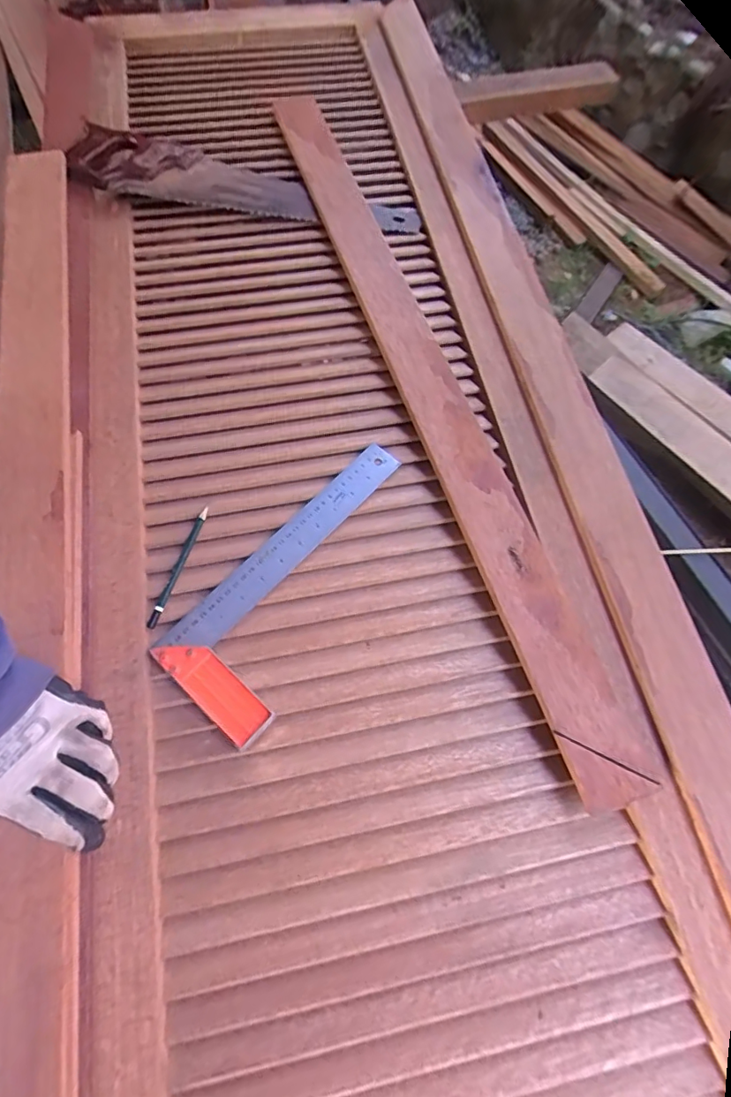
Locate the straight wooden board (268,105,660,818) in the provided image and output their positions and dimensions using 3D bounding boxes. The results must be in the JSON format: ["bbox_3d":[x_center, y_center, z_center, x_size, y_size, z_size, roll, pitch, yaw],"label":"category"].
[{"bbox_3d":[0.051,-0.215,0.575,0.071,0.041,0.960,-18,70,-8],"label":"straight wooden board"}]

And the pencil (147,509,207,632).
[{"bbox_3d":[-0.179,0.017,0.486,0.011,0.013,0.124,16,69,5],"label":"pencil"}]

